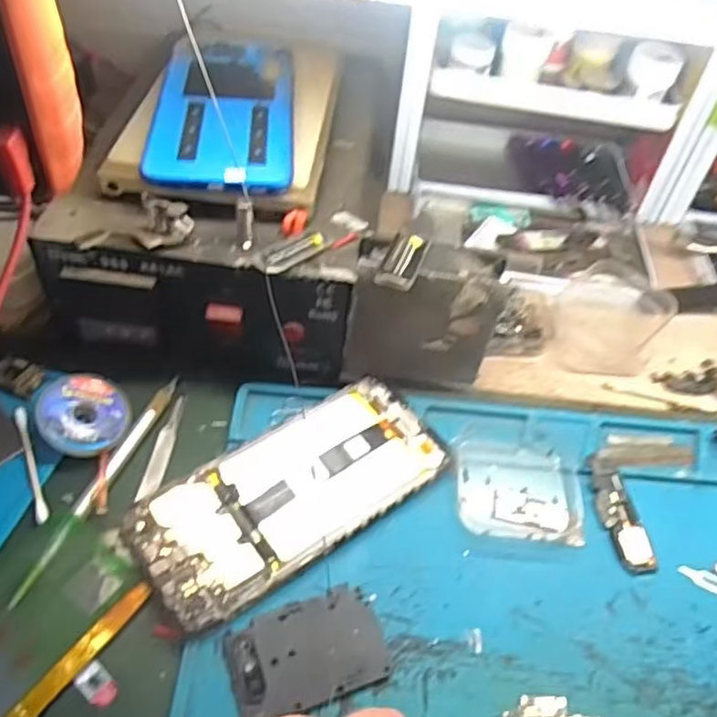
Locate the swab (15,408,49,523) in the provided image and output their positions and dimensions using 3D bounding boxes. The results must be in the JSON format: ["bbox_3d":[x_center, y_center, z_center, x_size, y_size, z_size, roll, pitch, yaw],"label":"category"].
[{"bbox_3d":[-0.167,0.052,0.337,0.005,0.004,0.072,-18,54,-20],"label":"swab"}]

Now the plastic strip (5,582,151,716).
[{"bbox_3d":[-0.125,0.132,0.276,0.011,0.004,0.095,30,53,18],"label":"plastic strip"}]

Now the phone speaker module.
[{"bbox_3d":[0.138,0.081,0.352,0.020,0.004,0.065,-5,50,-10],"label":"phone speaker module"}]

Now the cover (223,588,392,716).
[{"bbox_3d":[-0.022,0.128,0.290,0.067,0.004,0.042,-14,53,-18],"label":"cover"}]

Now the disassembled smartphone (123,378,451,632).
[{"bbox_3d":[-0.031,0.066,0.338,0.161,0.011,0.069,-27,58,-26],"label":"disassembled smartphone"}]

